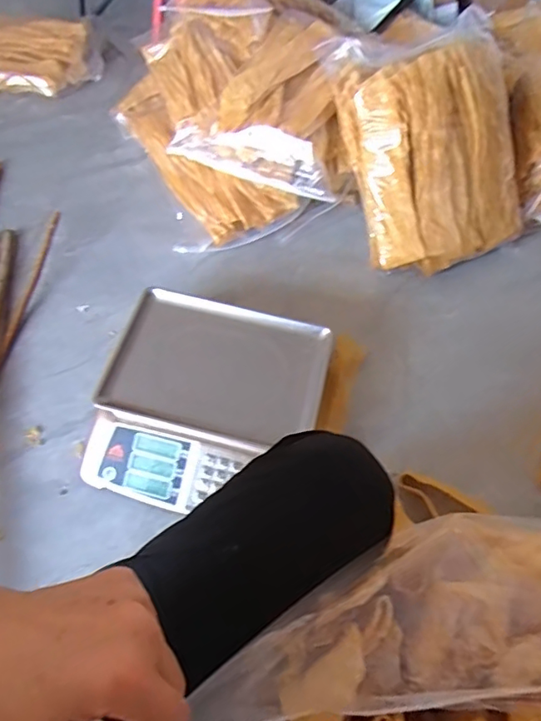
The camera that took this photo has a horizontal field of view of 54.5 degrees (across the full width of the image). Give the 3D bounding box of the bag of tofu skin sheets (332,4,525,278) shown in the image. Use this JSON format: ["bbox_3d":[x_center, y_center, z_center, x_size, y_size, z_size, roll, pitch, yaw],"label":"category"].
[{"bbox_3d":[0.330,-0.399,1.036,0.331,0.402,0.129,-15,25,0],"label":"bag of tofu skin sheets"}]

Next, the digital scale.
[{"bbox_3d":[-0.098,0.073,0.863,0.325,0.115,0.332,16,59,7],"label":"digital scale"}]

